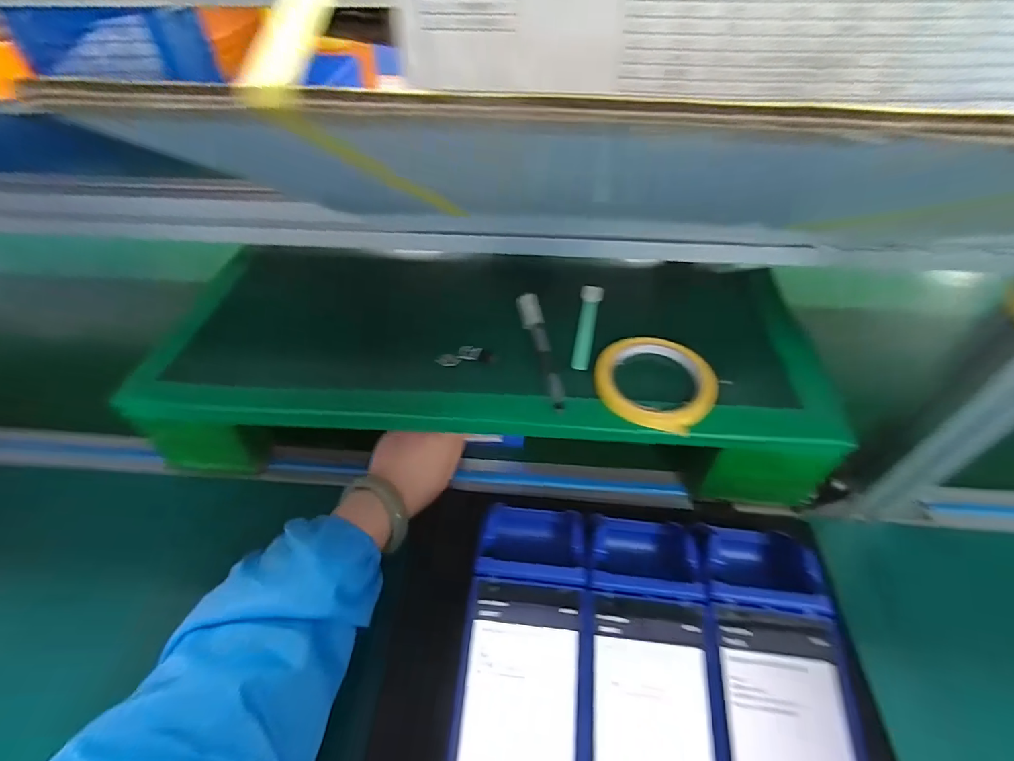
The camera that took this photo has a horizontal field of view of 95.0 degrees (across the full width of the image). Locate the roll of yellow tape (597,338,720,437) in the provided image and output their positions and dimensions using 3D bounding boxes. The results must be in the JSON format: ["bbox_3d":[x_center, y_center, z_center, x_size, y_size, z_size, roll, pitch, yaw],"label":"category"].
[{"bbox_3d":[0.123,-0.001,0.387,0.097,0.017,0.087,20,51,18],"label":"roll of yellow tape"}]

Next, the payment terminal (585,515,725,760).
[{"bbox_3d":[0.092,0.197,0.298,0.081,0.038,0.213,4,48,5],"label":"payment terminal"}]

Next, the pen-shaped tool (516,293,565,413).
[{"bbox_3d":[0.030,-0.032,0.423,0.022,0.012,0.143,-6,48,-5],"label":"pen-shaped tool"}]

